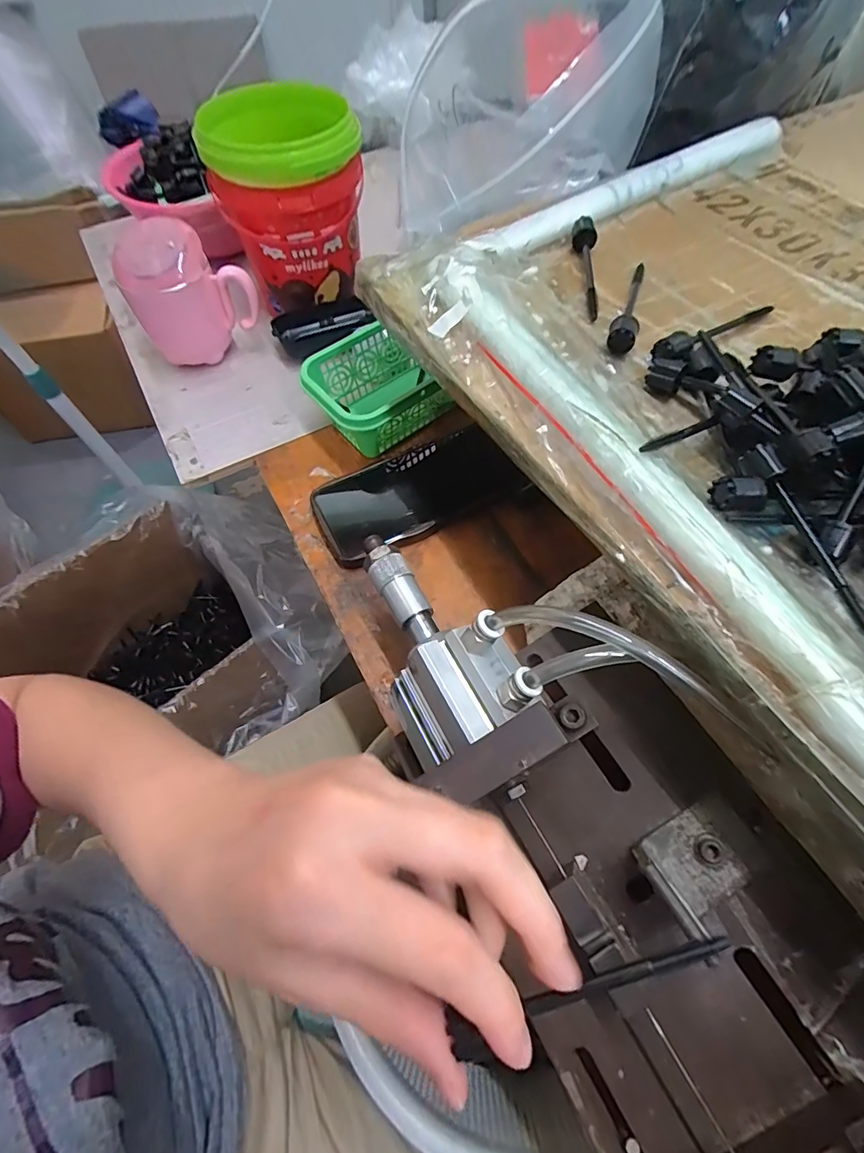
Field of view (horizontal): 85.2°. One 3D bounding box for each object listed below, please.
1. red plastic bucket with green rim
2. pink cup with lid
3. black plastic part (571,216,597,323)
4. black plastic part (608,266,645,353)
[{"bbox_3d":[-0.133,-0.358,0.449,0.128,0.127,0.148,-16,62,-8],"label":"red plastic bucket with green rim"},{"bbox_3d":[-0.227,-0.265,0.440,0.104,0.100,0.076,-27,64,-13],"label":"pink cup with lid"},{"bbox_3d":[0.094,-0.189,0.286,0.014,0.014,0.082,4,62,4],"label":"black plastic part"},{"bbox_3d":[0.117,-0.159,0.269,0.014,0.014,0.084,20,64,12],"label":"black plastic part"}]

